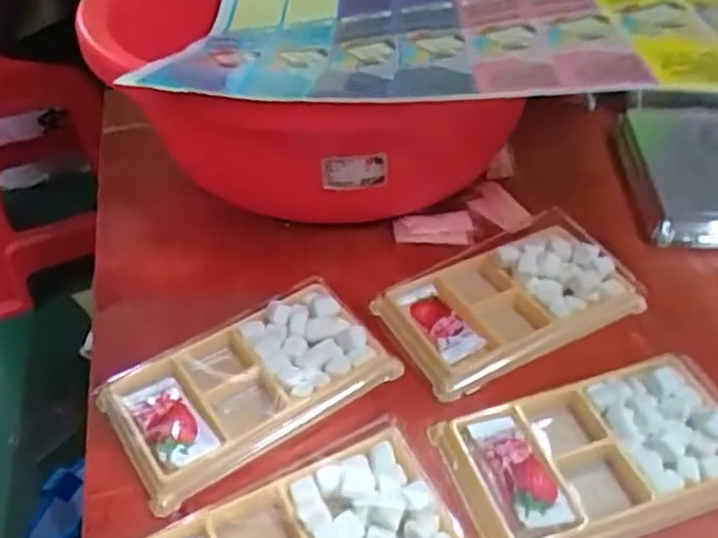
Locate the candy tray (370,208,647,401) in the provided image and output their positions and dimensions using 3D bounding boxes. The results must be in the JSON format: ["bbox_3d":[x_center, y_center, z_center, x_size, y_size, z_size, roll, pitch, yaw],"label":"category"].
[{"bbox_3d":[0.081,0.013,0.370,0.129,0.015,0.074,-23,47,-17],"label":"candy tray"}]

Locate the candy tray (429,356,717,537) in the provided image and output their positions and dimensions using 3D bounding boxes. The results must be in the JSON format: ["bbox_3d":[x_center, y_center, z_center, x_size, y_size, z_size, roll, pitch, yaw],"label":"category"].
[{"bbox_3d":[0.107,0.084,0.303,0.130,0.014,0.074,-15,45,-10],"label":"candy tray"}]

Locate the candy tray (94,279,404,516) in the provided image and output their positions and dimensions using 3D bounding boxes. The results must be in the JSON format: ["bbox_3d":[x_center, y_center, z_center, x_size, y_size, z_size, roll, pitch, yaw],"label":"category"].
[{"bbox_3d":[-0.057,0.055,0.341,0.130,0.013,0.078,-27,49,-21],"label":"candy tray"}]

